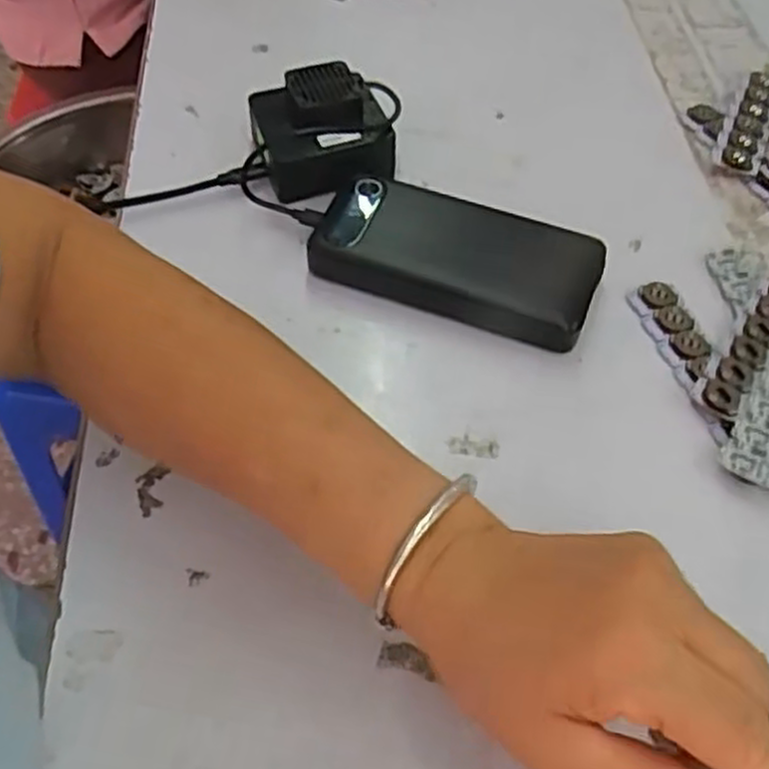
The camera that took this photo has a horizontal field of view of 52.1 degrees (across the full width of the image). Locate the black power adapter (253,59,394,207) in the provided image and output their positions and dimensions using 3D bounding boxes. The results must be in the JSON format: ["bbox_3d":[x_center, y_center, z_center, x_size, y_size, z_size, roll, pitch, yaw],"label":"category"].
[{"bbox_3d":[-0.037,-0.156,0.487,0.088,0.046,0.077,-5,55,-5],"label":"black power adapter"}]

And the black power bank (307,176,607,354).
[{"bbox_3d":[0.040,-0.073,0.443,0.156,0.026,0.072,18,56,11],"label":"black power bank"}]

